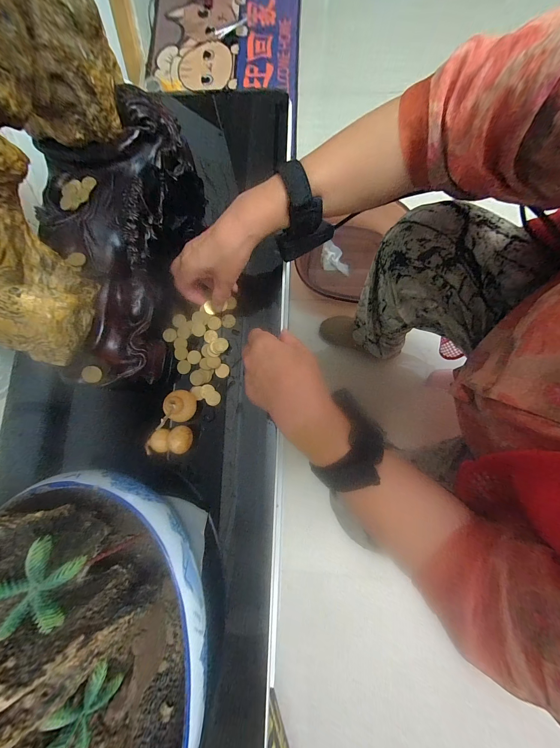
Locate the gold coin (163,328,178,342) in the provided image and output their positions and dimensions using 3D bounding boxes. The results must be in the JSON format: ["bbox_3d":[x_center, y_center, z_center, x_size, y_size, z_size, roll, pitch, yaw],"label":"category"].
[{"bbox_3d":[-0.160,-0.056,0.362,0.022,0.005,0.019,15,81,3],"label":"gold coin"}]

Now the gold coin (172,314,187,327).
[{"bbox_3d":[-0.148,-0.079,0.363,0.019,0.004,0.017,-39,82,-6],"label":"gold coin"}]

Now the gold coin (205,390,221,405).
[{"bbox_3d":[-0.092,0.033,0.343,0.020,0.004,0.020,1,83,-5],"label":"gold coin"}]

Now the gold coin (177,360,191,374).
[{"bbox_3d":[-0.136,-0.010,0.351,0.018,0.004,0.019,0,80,1],"label":"gold coin"}]

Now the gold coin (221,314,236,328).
[{"bbox_3d":[-0.074,-0.076,0.358,0.020,0.004,0.020,0,88,9],"label":"gold coin"}]

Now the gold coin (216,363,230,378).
[{"bbox_3d":[-0.081,-0.005,0.351,0.019,0.004,0.019,0,89,-9],"label":"gold coin"}]

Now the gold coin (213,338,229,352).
[{"bbox_3d":[-0.083,-0.041,0.349,0.022,0.004,0.019,13,80,3],"label":"gold coin"}]

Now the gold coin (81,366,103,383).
[{"bbox_3d":[-0.232,0.001,0.307,0.024,0.004,0.020,19,86,-1],"label":"gold coin"}]

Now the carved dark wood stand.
[{"bbox_3d":[-0.219,-0.168,0.329,0.178,0.091,0.357,3,80,1],"label":"carved dark wood stand"}]

